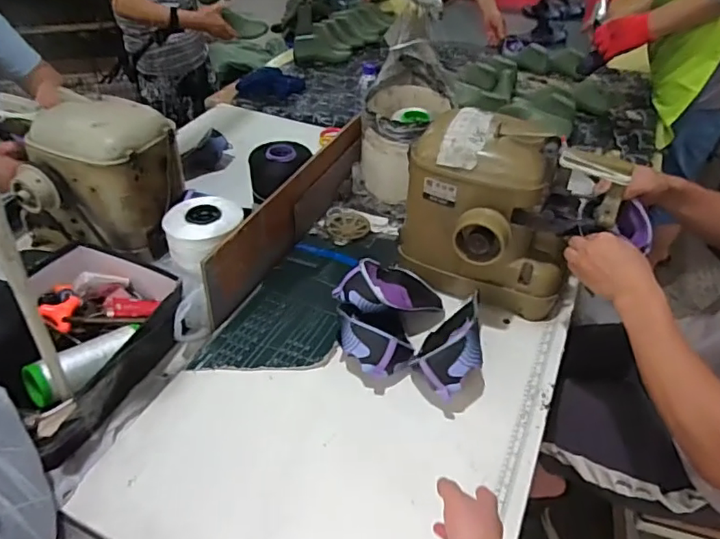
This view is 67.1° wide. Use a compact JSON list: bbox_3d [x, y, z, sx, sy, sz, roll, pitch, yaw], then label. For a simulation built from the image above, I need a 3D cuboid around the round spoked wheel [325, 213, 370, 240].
[{"bbox_3d":[-0.025,-0.090,1.129,0.089,0.011,0.082,0,41,0],"label":"round spoked wheel"}]

